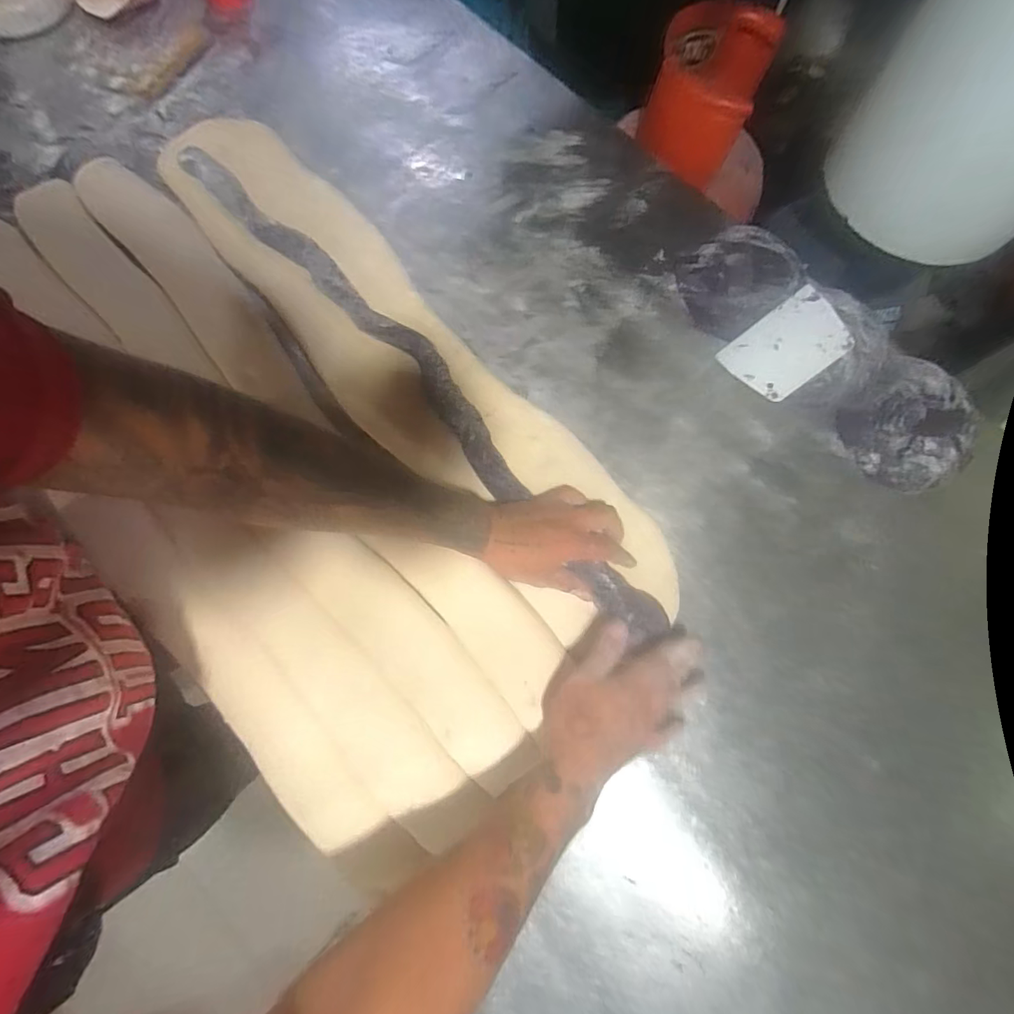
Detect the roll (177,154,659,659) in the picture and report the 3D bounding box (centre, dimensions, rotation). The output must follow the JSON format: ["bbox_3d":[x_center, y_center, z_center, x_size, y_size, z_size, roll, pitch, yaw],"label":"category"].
[{"bbox_3d":[-0.119,-0.168,0.590,0.063,0.024,0.812,-41,79,-10],"label":"roll"}]

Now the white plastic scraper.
[{"bbox_3d":[0.331,-0.189,0.598,0.127,0.007,0.092,-39,74,9],"label":"white plastic scraper"}]

